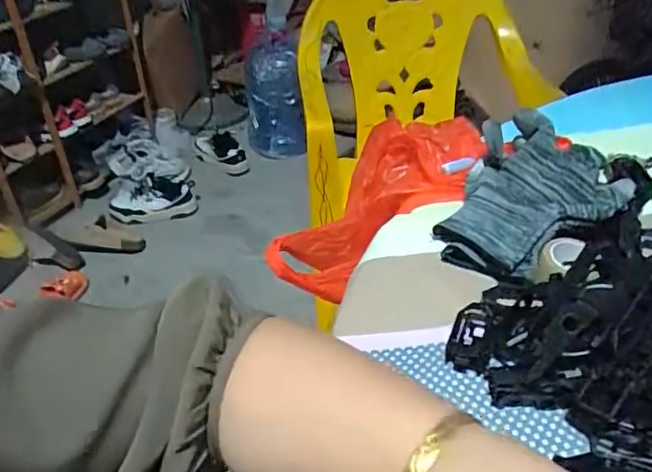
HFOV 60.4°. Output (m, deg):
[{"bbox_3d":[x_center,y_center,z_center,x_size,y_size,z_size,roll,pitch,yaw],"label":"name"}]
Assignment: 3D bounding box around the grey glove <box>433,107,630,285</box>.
[{"bbox_3d":[0.145,-0.030,0.402,0.113,0.050,0.141,23,44,32],"label":"grey glove"}]

